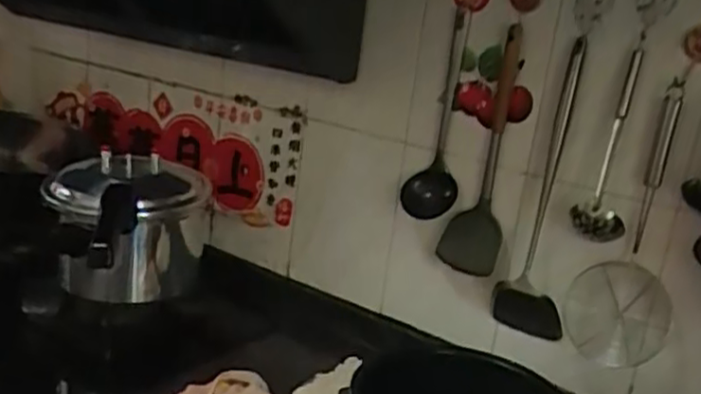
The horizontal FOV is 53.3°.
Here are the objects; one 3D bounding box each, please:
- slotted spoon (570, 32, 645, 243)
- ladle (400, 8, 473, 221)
[{"bbox_3d":[0.343,-0.064,0.911,0.071,0.242,0.049,13,17,22],"label":"slotted spoon"},{"bbox_3d":[0.141,-0.126,1.079,0.078,0.318,0.073,9,-6,8],"label":"ladle"}]

